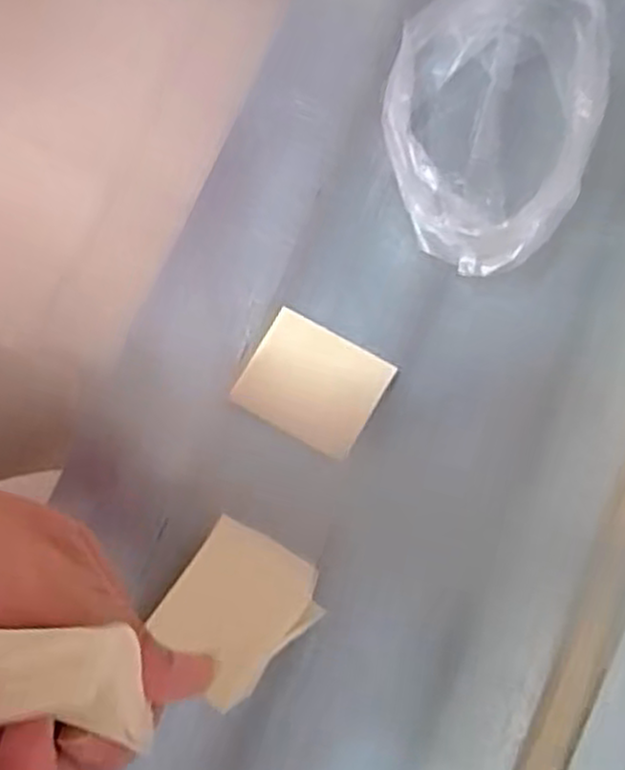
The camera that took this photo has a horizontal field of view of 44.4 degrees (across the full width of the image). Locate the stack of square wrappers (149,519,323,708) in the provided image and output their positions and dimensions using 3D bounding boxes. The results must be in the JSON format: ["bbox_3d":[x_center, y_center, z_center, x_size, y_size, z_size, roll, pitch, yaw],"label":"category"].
[{"bbox_3d":[-0.048,0.146,0.496,0.085,0.007,0.102,35,68,0],"label":"stack of square wrappers"}]

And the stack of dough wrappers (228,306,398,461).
[{"bbox_3d":[0.000,0.000,0.531,0.090,0.023,0.074,29,81,5],"label":"stack of dough wrappers"}]

